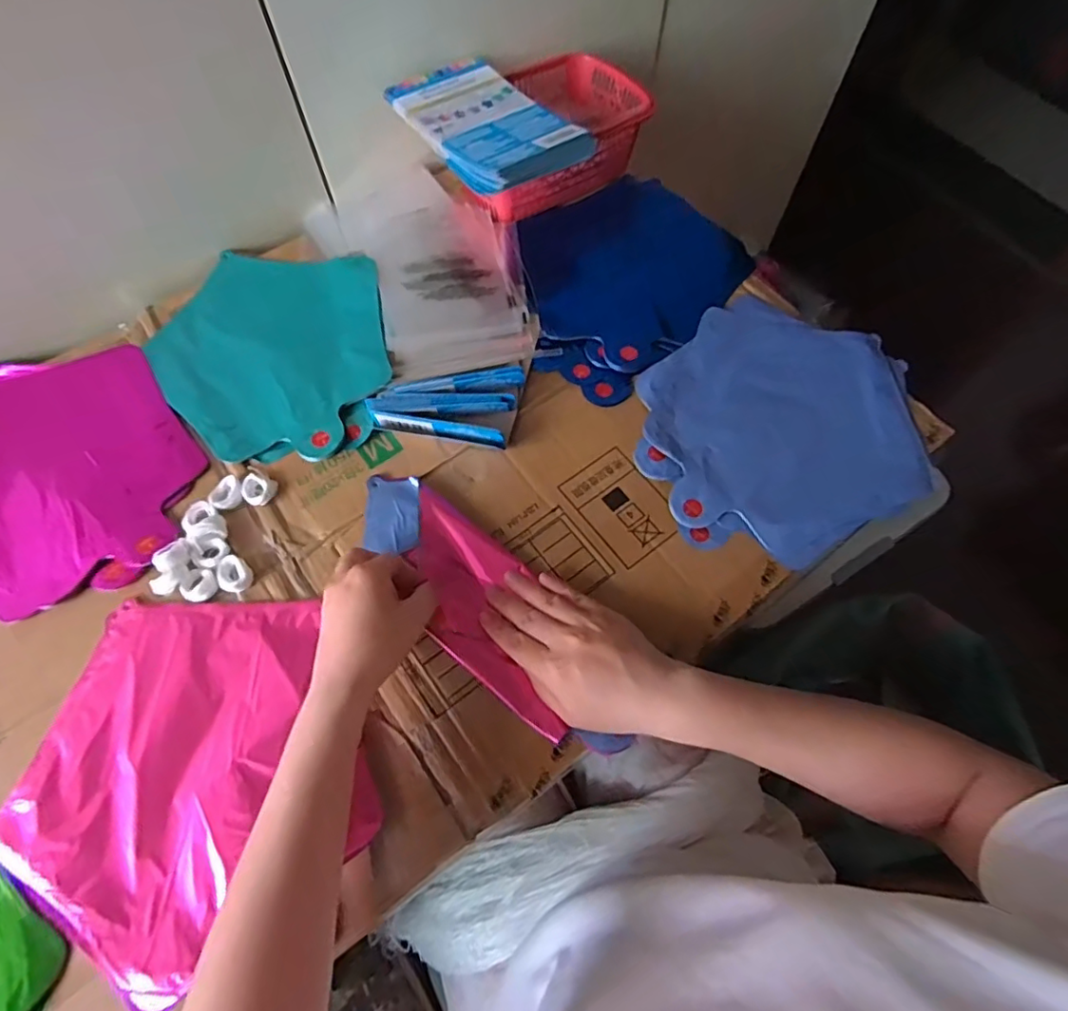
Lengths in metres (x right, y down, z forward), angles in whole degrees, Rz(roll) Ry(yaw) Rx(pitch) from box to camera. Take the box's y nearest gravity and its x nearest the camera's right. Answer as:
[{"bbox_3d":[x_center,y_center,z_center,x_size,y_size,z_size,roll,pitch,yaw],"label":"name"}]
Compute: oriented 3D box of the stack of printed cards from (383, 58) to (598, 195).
[{"bbox_3d":[-0.044,-0.363,0.545,0.118,0.024,0.195,-34,70,-15],"label":"stack of printed cards"}]

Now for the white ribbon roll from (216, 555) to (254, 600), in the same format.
[{"bbox_3d":[-0.226,0.053,0.438,0.030,0.007,0.023,42,71,17],"label":"white ribbon roll"}]

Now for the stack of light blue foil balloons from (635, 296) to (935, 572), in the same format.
[{"bbox_3d":[0.210,-0.076,0.503,0.252,0.011,0.225,-25,68,-12],"label":"stack of light blue foil balloons"}]

